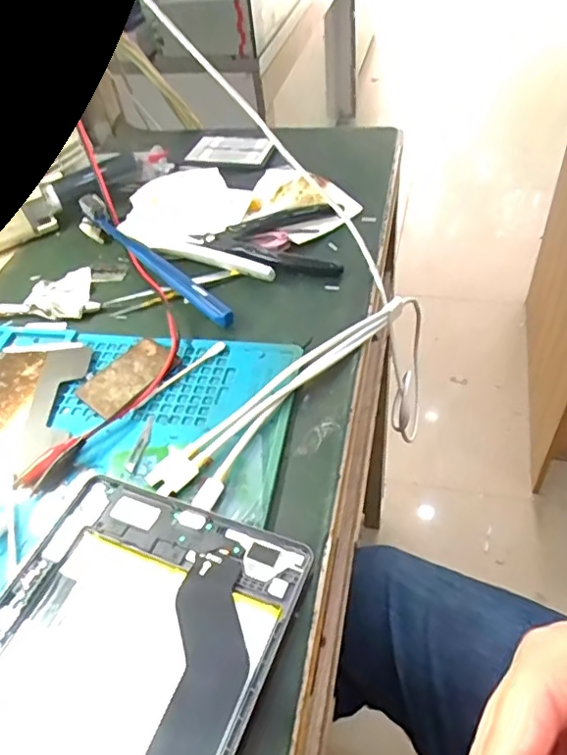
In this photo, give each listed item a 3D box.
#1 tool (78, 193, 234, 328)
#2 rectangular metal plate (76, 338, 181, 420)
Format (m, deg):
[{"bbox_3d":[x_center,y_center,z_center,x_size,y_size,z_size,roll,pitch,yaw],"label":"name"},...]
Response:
[{"bbox_3d":[-0.099,-0.090,0.425,0.020,0.028,0.192,-38,54,-25],"label":"tool"},{"bbox_3d":[-0.097,-0.001,0.360,0.037,0.004,0.060,31,58,30],"label":"rectangular metal plate"}]

